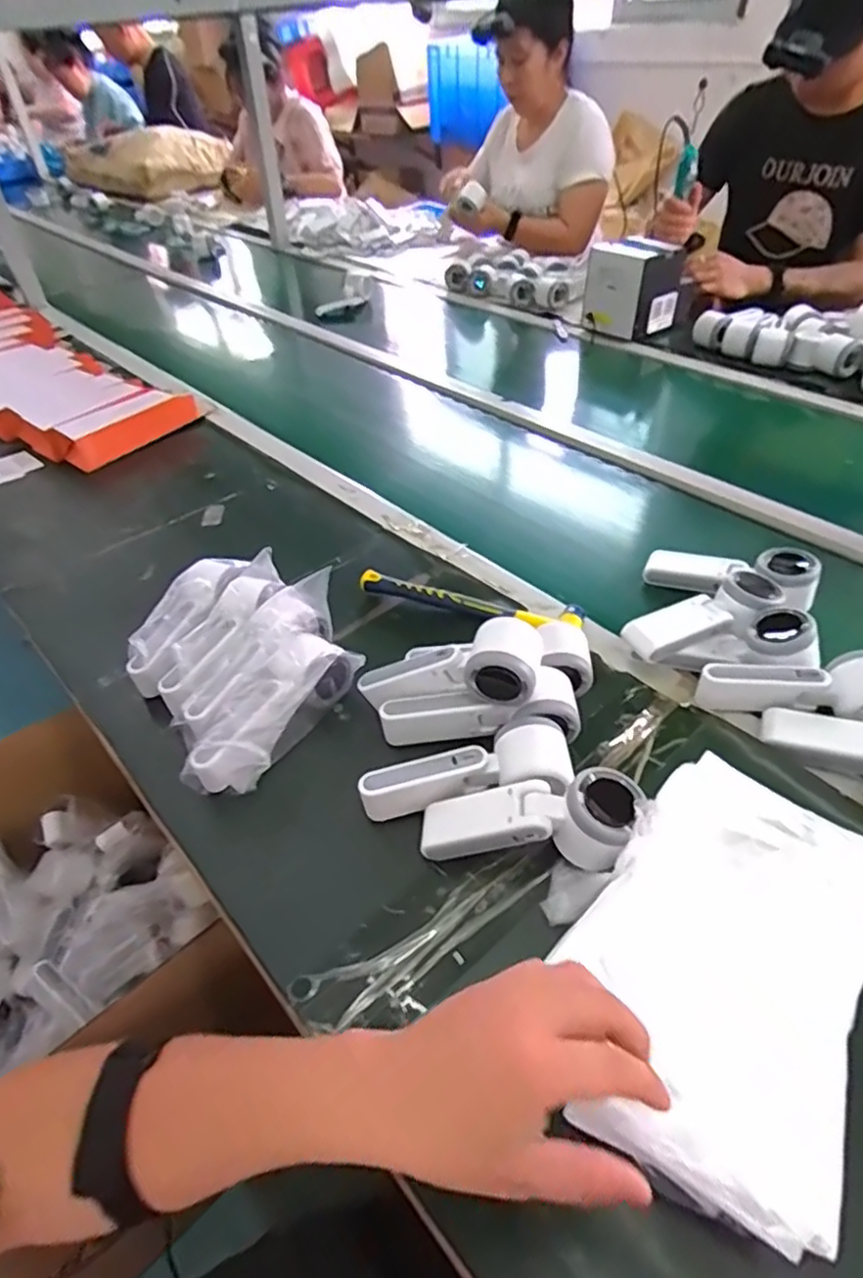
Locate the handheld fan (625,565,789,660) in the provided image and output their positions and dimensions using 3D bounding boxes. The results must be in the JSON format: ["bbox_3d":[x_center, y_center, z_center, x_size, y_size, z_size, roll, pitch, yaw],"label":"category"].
[{"bbox_3d":[0.267,-0.018,0.645,0.176,0.047,0.071,-26,47,-21],"label":"handheld fan"}]

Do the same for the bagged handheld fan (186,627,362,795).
[{"bbox_3d":[-0.132,0.062,0.585,0.064,0.072,0.185,22,49,25],"label":"bagged handheld fan"}]

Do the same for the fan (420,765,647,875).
[{"bbox_3d":[0.071,0.136,0.488,0.161,0.042,0.057,-10,42,16],"label":"fan"}]

